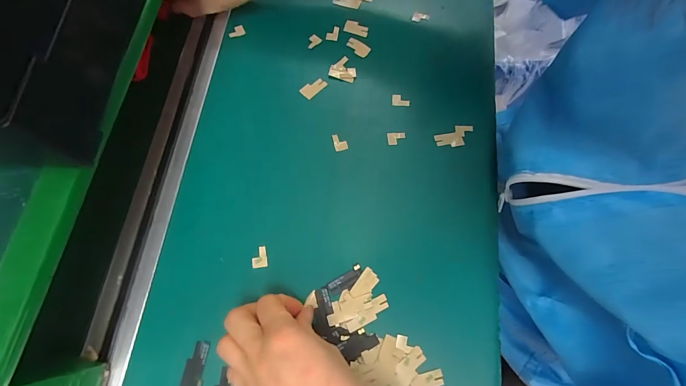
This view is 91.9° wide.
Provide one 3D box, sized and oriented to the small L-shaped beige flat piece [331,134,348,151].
[{"bbox_3d":[-0.003,-0.051,0.333,0.013,0.005,0.018,-13,72,-4],"label":"small L-shaped beige flat piece"}]

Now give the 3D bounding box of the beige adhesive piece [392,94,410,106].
[{"bbox_3d":[0.061,-0.099,0.351,0.018,0.005,0.013,6,71,0],"label":"beige adhesive piece"}]

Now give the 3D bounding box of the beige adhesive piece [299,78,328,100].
[{"bbox_3d":[-0.032,-0.113,0.355,0.027,0.005,0.016,-42,76,-12],"label":"beige adhesive piece"}]

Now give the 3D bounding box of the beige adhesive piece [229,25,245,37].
[{"bbox_3d":[-0.122,-0.185,0.379,0.019,0.004,0.012,-24,74,-10],"label":"beige adhesive piece"}]

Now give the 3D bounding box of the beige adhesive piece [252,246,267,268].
[{"bbox_3d":[-0.075,0.058,0.299,0.014,0.004,0.018,-6,72,-1],"label":"beige adhesive piece"}]

